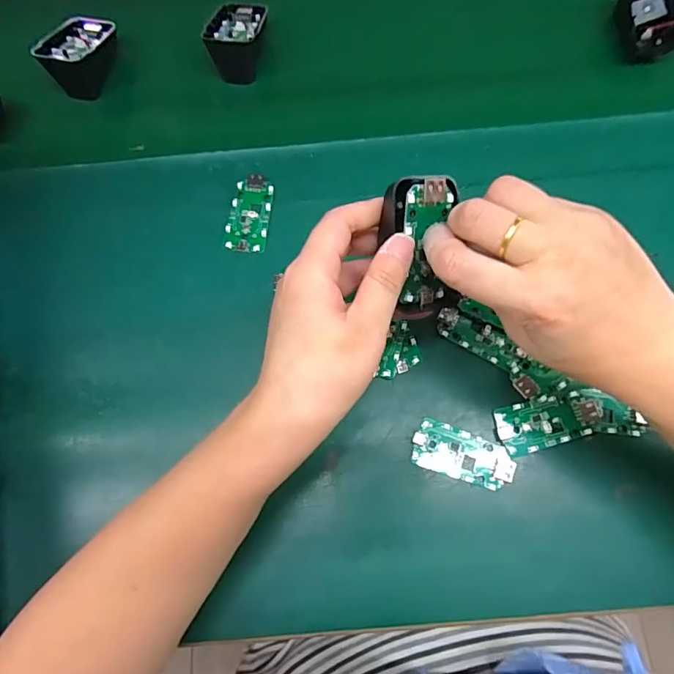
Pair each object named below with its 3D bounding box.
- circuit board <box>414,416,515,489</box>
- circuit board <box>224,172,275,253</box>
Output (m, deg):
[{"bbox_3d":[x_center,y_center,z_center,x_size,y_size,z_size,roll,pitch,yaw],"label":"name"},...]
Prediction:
[{"bbox_3d":[0.082,0.076,0.297,0.063,0.007,0.031,18,75,7],"label":"circuit board"},{"bbox_3d":[-0.067,-0.095,0.353,0.030,0.008,0.062,5,74,3],"label":"circuit board"}]

